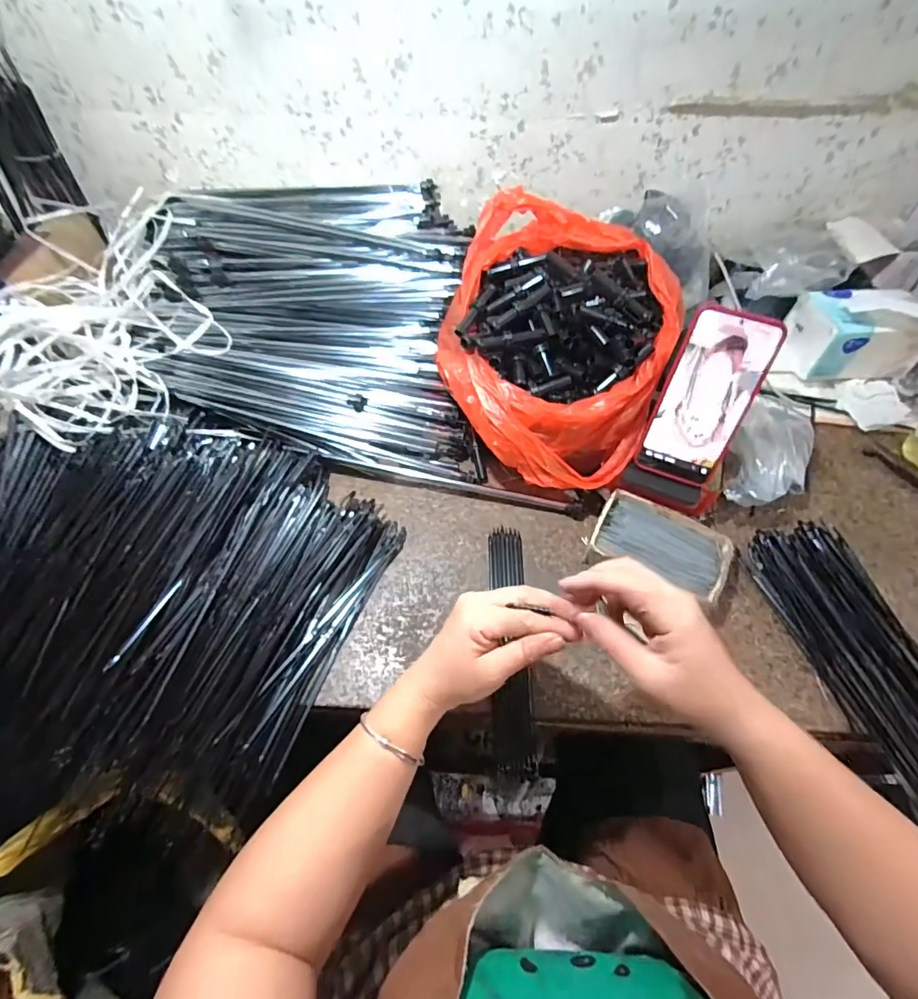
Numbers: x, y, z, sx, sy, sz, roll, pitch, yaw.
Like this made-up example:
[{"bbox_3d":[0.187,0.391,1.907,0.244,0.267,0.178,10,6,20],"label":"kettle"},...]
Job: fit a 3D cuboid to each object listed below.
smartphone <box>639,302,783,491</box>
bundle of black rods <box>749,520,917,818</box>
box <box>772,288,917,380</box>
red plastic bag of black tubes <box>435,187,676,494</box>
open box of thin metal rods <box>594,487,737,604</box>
[{"bbox_3d":[0.237,-0.096,0.451,0.078,0.163,0.013,19,28,12],"label":"smartphone"},{"bbox_3d":[0.396,0.167,0.420,0.103,0.028,0.327,-12,58,-7],"label":"bundle of black rods"},{"bbox_3d":[0.522,-0.218,0.610,0.140,0.102,0.090,-1,58,0],"label":"box"},{"bbox_3d":[0.099,-0.172,0.513,0.249,0.146,0.248,21,60,13],"label":"red plastic bag of black tubes"},{"bbox_3d":[0.208,0.053,0.487,0.131,0.037,0.090,24,61,15],"label":"open box of thin metal rods"}]

